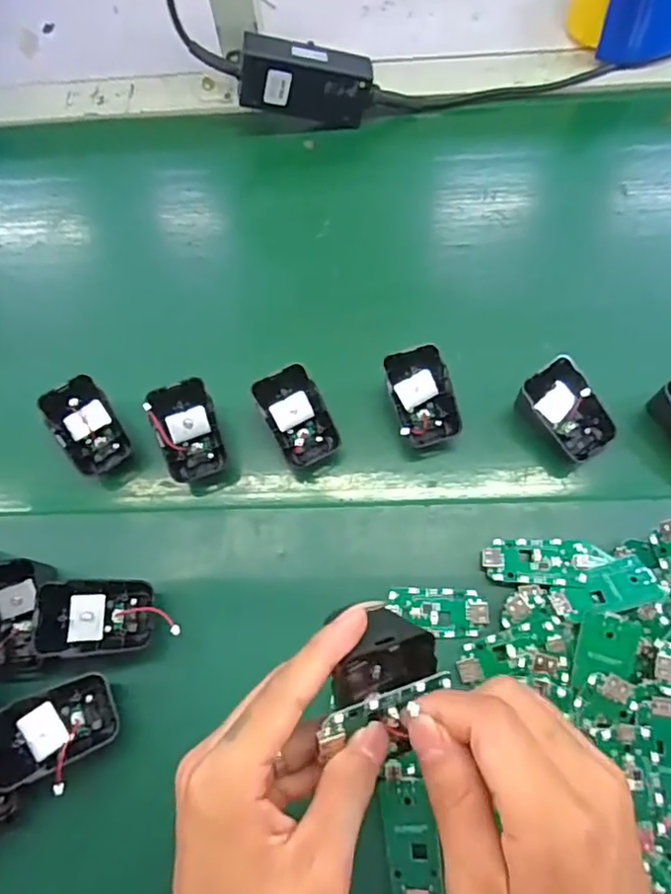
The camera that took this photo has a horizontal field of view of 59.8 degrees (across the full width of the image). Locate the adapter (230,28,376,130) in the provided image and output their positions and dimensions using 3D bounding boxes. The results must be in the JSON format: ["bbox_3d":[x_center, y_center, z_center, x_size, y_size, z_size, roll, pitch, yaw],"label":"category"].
[{"bbox_3d":[-0.027,-0.325,0.518,0.120,0.051,0.030,4,65,-14],"label":"adapter"}]

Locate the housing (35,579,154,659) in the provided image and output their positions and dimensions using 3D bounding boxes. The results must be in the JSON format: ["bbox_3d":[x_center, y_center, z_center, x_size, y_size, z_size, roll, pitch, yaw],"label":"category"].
[{"bbox_3d":[-0.149,0.105,0.368,0.071,0.025,0.043,0,88,-17],"label":"housing"}]

